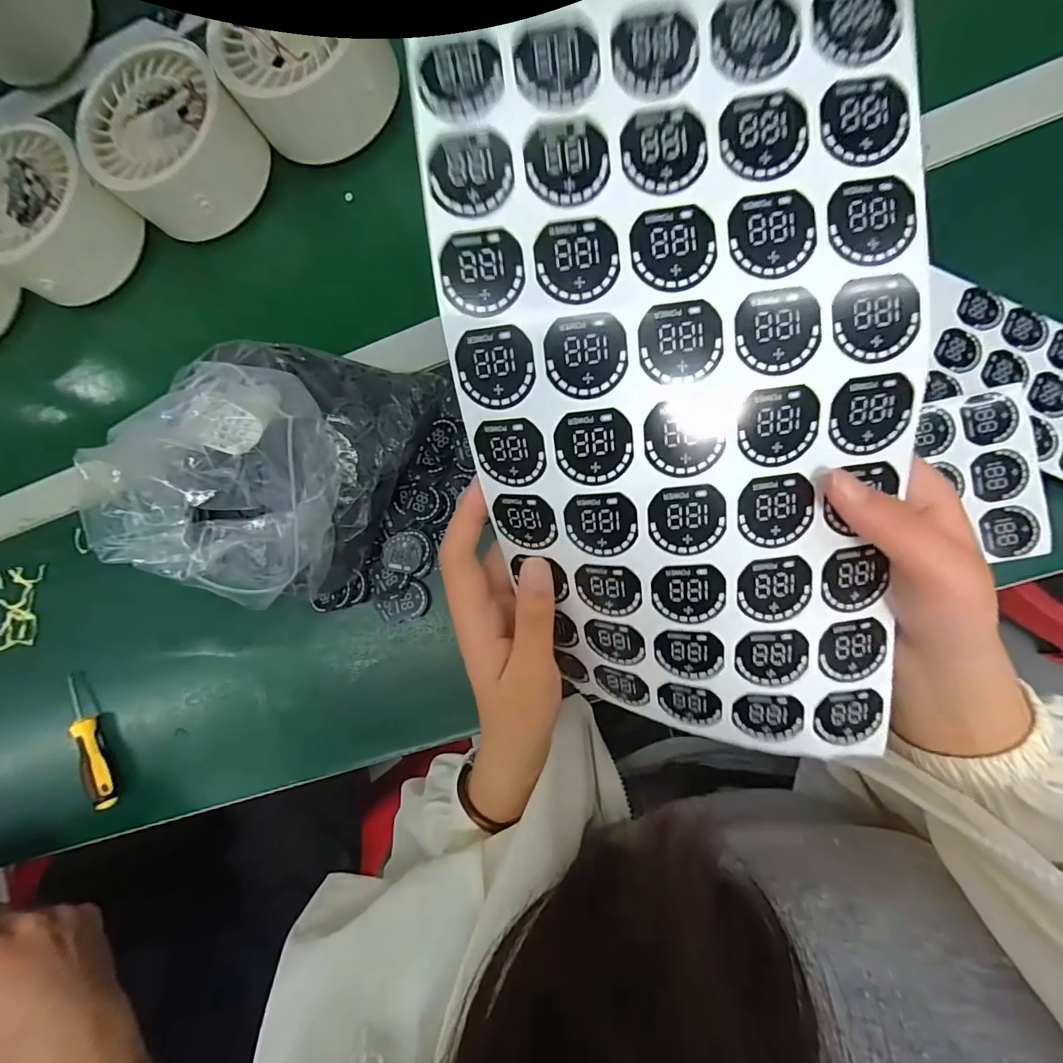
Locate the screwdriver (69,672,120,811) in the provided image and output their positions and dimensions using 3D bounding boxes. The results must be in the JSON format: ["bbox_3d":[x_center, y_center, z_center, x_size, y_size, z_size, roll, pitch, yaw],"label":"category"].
[{"bbox_3d":[-0.388,0.182,0.415,0.015,0.024,0.122,-30,81,2],"label":"screwdriver"}]

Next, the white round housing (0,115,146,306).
[{"bbox_3d":[-0.448,-0.294,0.442,0.144,0.065,0.141,23,86,9],"label":"white round housing"}]

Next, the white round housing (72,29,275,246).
[{"bbox_3d":[-0.327,-0.352,0.431,0.130,0.091,0.130,-1,83,7],"label":"white round housing"}]

